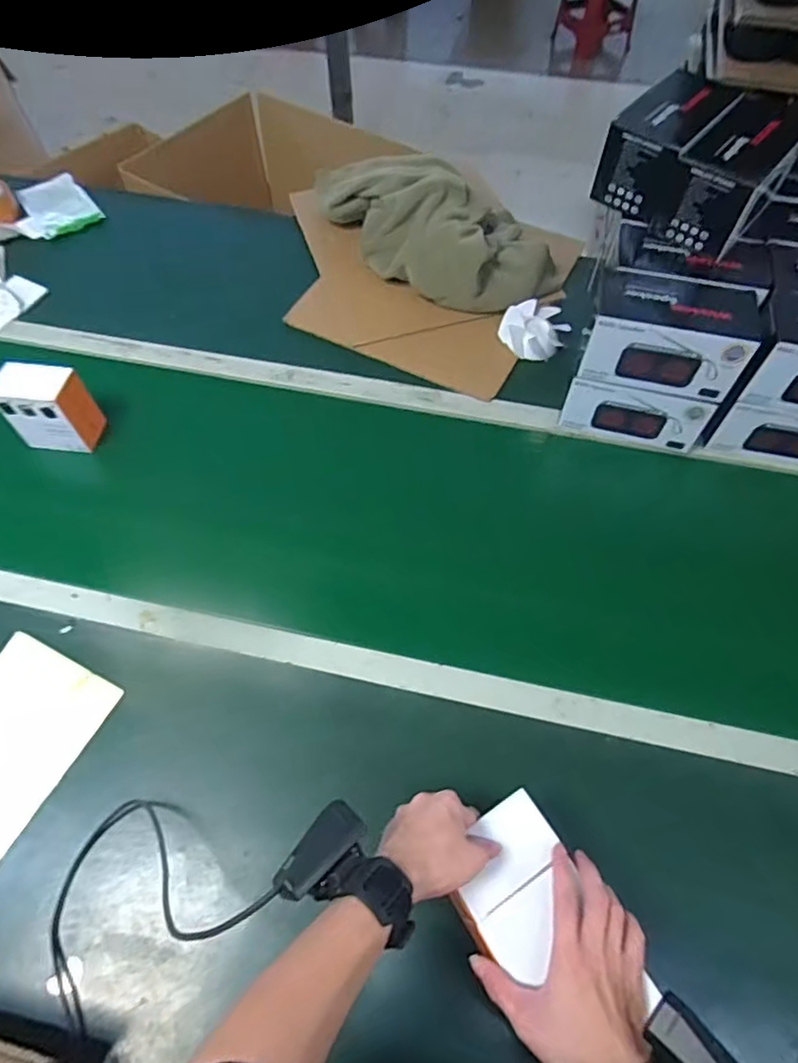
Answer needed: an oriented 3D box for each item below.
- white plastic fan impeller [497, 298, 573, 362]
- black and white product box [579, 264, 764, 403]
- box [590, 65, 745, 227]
[{"bbox_3d":[0.224,-0.335,0.974,0.107,0.037,0.110,18,60,11],"label":"white plastic fan impeller"},{"bbox_3d":[0.364,-0.284,0.796,0.199,0.098,0.165,14,60,9],"label":"black and white product box"},{"bbox_3d":[0.370,-0.543,0.826,0.113,0.108,0.228,30,63,17],"label":"box"}]

